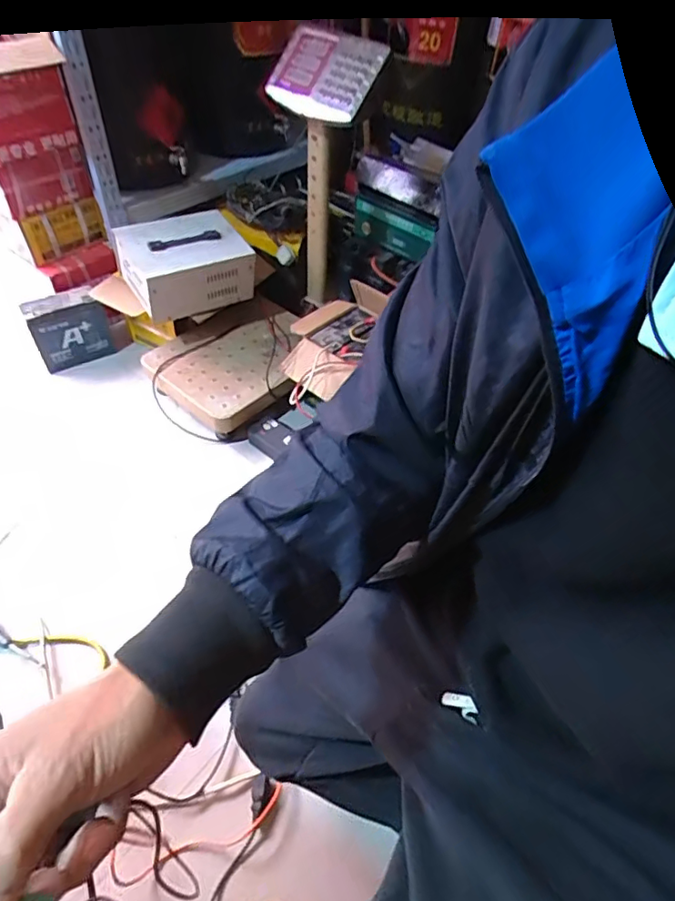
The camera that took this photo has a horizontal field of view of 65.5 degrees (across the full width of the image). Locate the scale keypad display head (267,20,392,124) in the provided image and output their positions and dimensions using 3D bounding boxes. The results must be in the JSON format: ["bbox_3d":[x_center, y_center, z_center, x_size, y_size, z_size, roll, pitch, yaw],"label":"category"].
[{"bbox_3d":[-0.025,-0.732,1.018,0.224,0.038,0.167,20,90,13],"label":"scale keypad display head"}]

